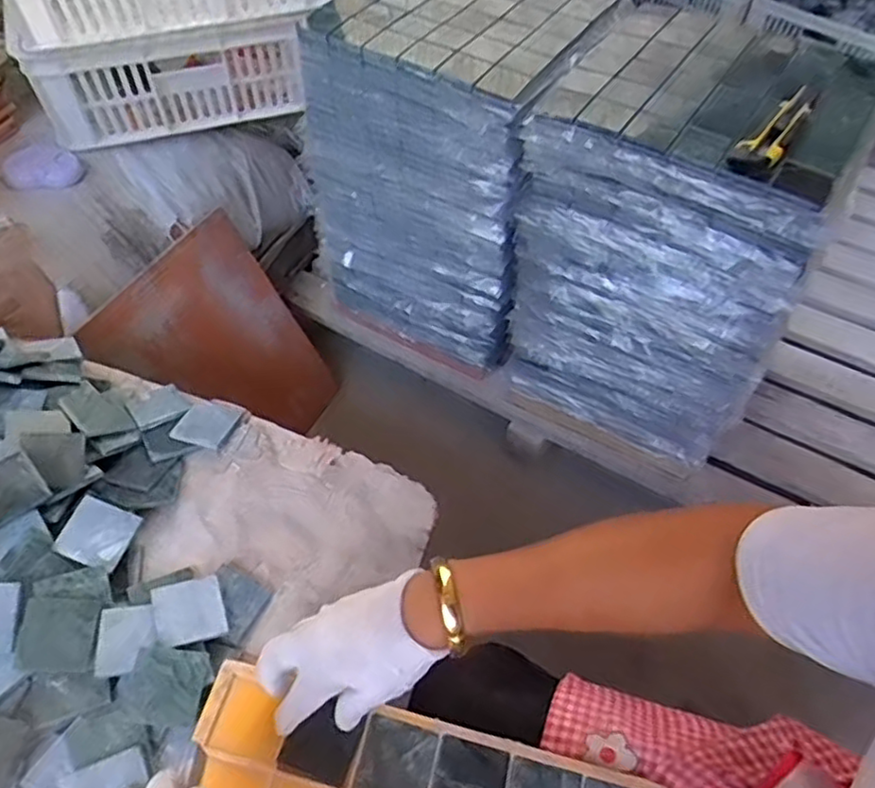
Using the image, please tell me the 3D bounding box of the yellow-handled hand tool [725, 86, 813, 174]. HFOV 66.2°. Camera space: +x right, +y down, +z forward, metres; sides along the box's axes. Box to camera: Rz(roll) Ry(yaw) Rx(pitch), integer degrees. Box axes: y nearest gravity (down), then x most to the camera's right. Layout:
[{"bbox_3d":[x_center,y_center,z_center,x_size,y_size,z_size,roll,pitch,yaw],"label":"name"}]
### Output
[{"bbox_3d":[0.360,-0.275,0.700,0.045,0.022,0.163,36,60,23],"label":"yellow-handled hand tool"}]

